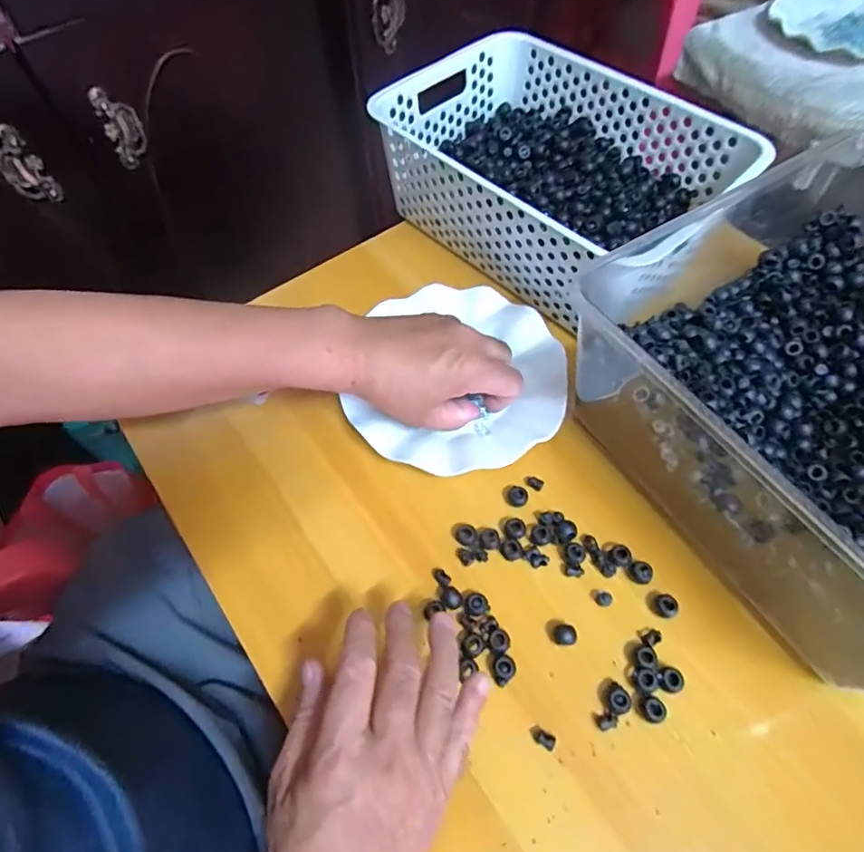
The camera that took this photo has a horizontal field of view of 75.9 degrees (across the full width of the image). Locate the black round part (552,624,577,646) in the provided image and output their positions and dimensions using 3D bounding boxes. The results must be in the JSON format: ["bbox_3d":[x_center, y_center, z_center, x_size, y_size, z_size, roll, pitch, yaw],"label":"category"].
[{"bbox_3d":[0.089,0.139,0.369,0.015,0.010,0.012,0,59,1],"label":"black round part"}]

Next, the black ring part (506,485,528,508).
[{"bbox_3d":[0.065,0.054,0.422,0.016,0.013,0.014,15,60,10],"label":"black ring part"}]

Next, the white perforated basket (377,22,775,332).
[{"bbox_3d":[0.112,-0.240,0.530,0.208,0.101,0.299,-40,66,-20],"label":"white perforated basket"}]

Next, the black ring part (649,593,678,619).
[{"bbox_3d":[0.158,0.122,0.376,0.017,0.009,0.014,34,65,19],"label":"black ring part"}]

